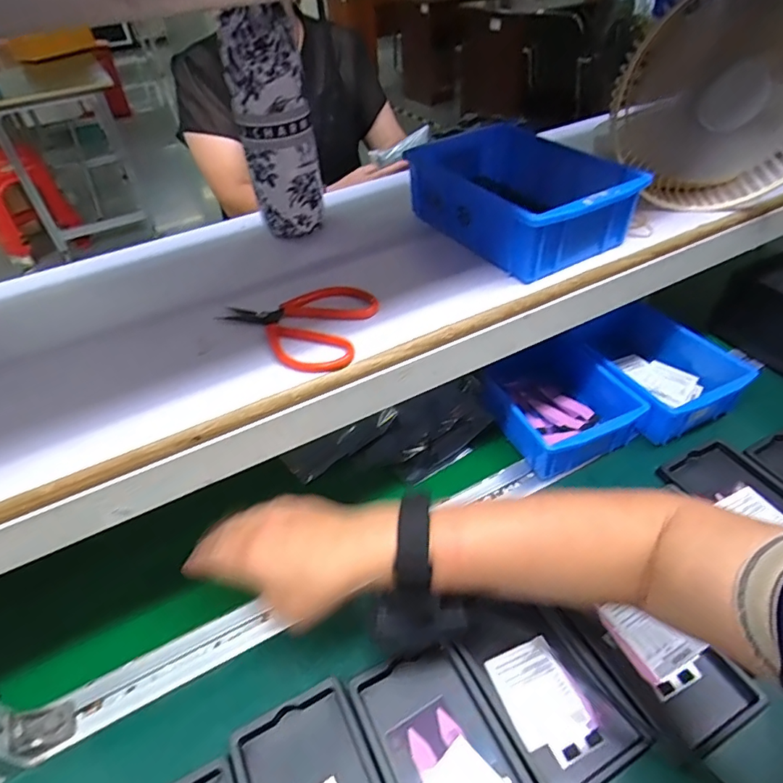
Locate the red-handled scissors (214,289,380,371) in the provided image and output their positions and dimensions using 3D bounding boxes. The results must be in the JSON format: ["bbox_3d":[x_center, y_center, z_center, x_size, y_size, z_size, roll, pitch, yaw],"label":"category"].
[{"bbox_3d":[-0.079,-0.053,0.410,0.118,0.015,0.091,8,44,15],"label":"red-handled scissors"}]

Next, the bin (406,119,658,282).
[{"bbox_3d":[0.122,-0.183,0.485,0.130,0.065,0.194,-24,45,-19],"label":"bin"}]

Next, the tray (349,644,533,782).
[{"bbox_3d":[0.041,0.276,0.384,0.093,0.019,0.156,-22,45,-17],"label":"tray"}]

